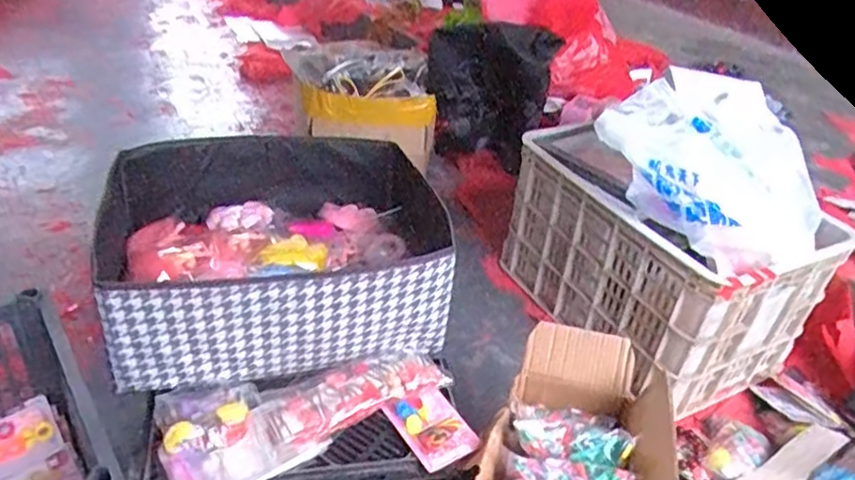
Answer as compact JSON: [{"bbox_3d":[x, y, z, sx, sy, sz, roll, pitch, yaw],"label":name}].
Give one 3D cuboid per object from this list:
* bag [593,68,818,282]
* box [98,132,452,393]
[{"bbox_3d":[0.474,-0.123,1.048,0.331,0.163,0.367,26,39,24],"label":"bag"},{"bbox_3d":[-0.199,0.012,0.883,0.428,0.166,0.348,-7,38,-20],"label":"box"}]

